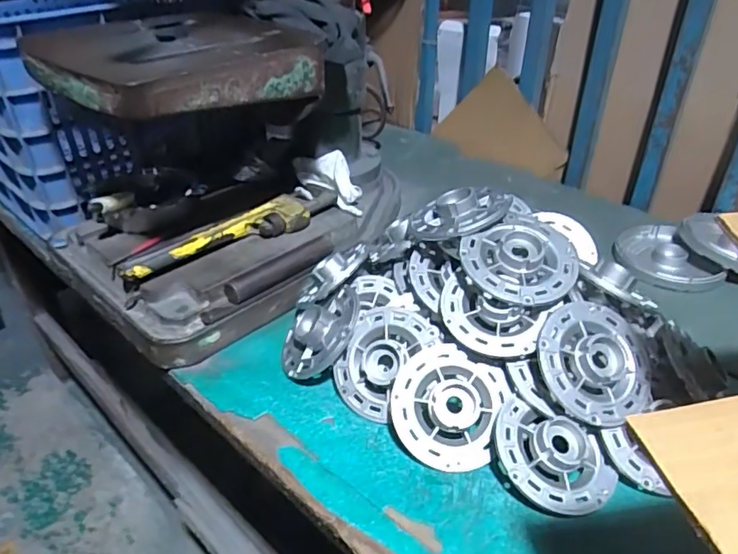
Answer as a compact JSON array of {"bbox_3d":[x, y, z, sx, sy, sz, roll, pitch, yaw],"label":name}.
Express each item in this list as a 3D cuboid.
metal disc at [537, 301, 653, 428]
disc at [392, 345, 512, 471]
[{"bbox_3d":[0.205,0.074,0.497,0.107,0.026,0.112,6,67,-13],"label":"metal disc"},{"bbox_3d":[0.069,0.115,0.498,0.096,0.021,0.104,1,72,-2],"label":"disc"}]

